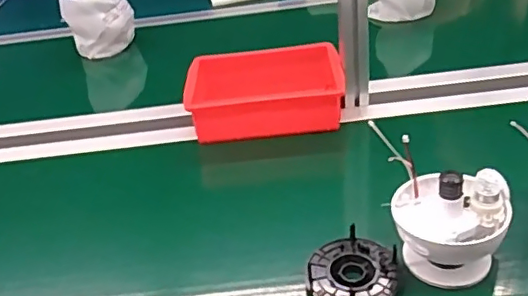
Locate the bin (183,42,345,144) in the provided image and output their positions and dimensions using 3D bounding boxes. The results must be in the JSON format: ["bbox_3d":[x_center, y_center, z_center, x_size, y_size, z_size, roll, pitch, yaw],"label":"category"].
[{"bbox_3d":[0.003,-0.091,0.926,0.244,0.081,0.175,-6,36,5],"label":"bin"}]

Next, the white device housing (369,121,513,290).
[{"bbox_3d":[0.191,0.075,0.615,0.133,0.120,0.118,0,37,13],"label":"white device housing"}]

